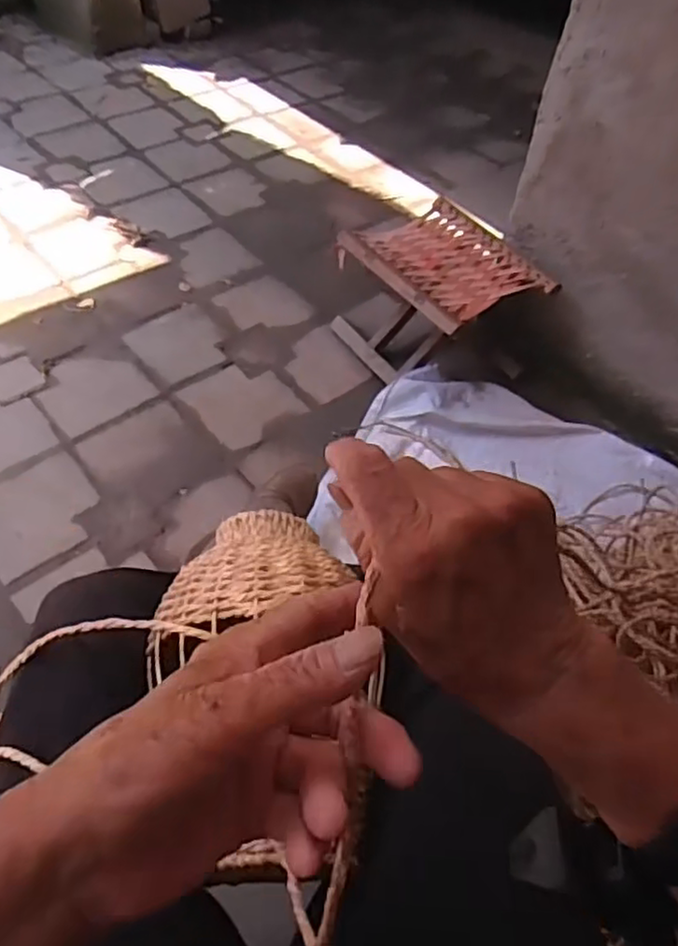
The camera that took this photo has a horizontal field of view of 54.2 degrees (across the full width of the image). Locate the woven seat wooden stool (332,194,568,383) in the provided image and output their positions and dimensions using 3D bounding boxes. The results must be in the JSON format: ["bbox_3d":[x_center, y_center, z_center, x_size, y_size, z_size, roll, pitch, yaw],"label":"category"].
[{"bbox_3d":[0.189,-0.317,1.279,0.268,0.229,0.300,-27,58,-24],"label":"woven seat wooden stool"}]

